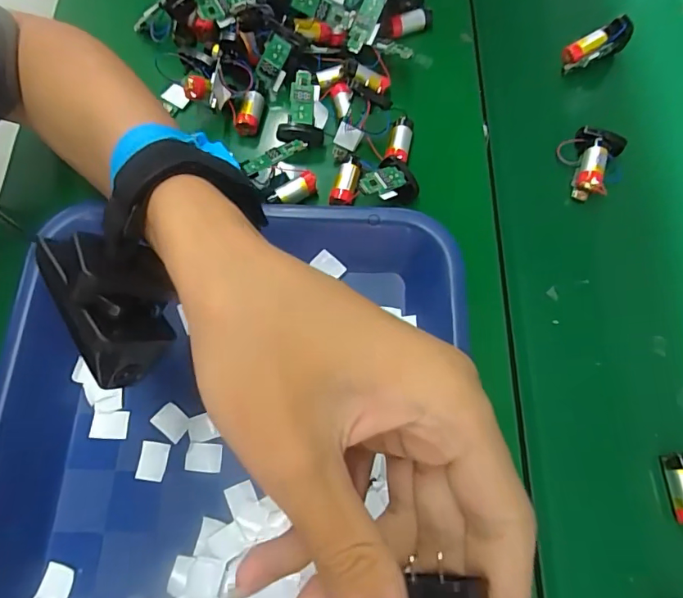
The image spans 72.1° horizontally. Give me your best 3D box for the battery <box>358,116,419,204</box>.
[{"bbox_3d":[0.037,-0.091,0.316,0.035,0.022,0.084,13,54,5],"label":"battery"}]

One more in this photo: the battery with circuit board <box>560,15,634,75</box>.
[{"bbox_3d":[0.195,-0.195,0.361,0.052,0.018,0.018,-24,70,19],"label":"battery with circuit board"}]

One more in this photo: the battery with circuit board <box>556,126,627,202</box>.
[{"bbox_3d":[0.172,-0.097,0.332,0.039,0.020,0.050,30,74,10],"label":"battery with circuit board"}]

